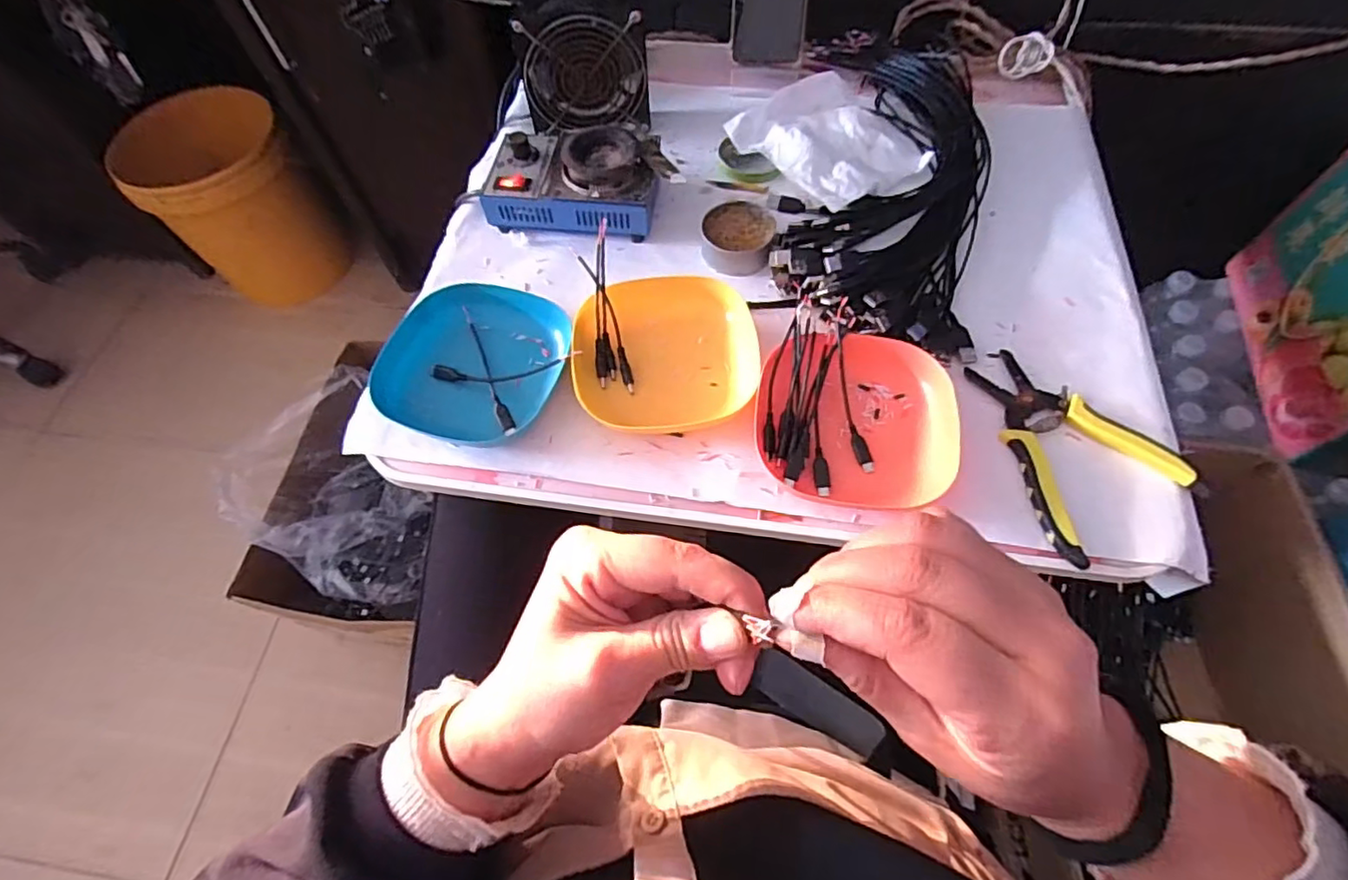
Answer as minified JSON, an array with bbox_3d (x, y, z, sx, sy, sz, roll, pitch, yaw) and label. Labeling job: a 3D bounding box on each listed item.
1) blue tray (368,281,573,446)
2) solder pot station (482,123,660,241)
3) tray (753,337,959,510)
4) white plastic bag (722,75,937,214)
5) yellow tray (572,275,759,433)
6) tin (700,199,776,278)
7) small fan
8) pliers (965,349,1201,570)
[{"bbox_3d":[-0.156,-0.065,0.480,0.128,0.032,0.139,12,64,9],"label":"blue tray"},{"bbox_3d":[-0.092,-0.238,0.561,0.151,0.063,0.093,7,63,6],"label":"solder pot station"},{"bbox_3d":[0.131,-0.020,0.446,0.135,0.031,0.136,7,63,7],"label":"tray"},{"bbox_3d":[0.158,-0.292,0.584,0.144,0.024,0.156,-37,67,-15],"label":"white plastic bag"},{"bbox_3d":[-0.007,-0.072,0.480,0.137,0.026,0.128,-2,62,2],"label":"yellow tray"},{"bbox_3d":[0.057,-0.179,0.542,0.062,0.024,0.066,-1,62,2],"label":"tin"},{"bbox_3d":[-0.085,-0.355,0.585,0.119,0.109,0.034,-5,62,0],"label":"small fan"},{"bbox_3d":[0.273,-0.001,0.438,0.119,0.011,0.148,-31,65,-13],"label":"pliers"}]

